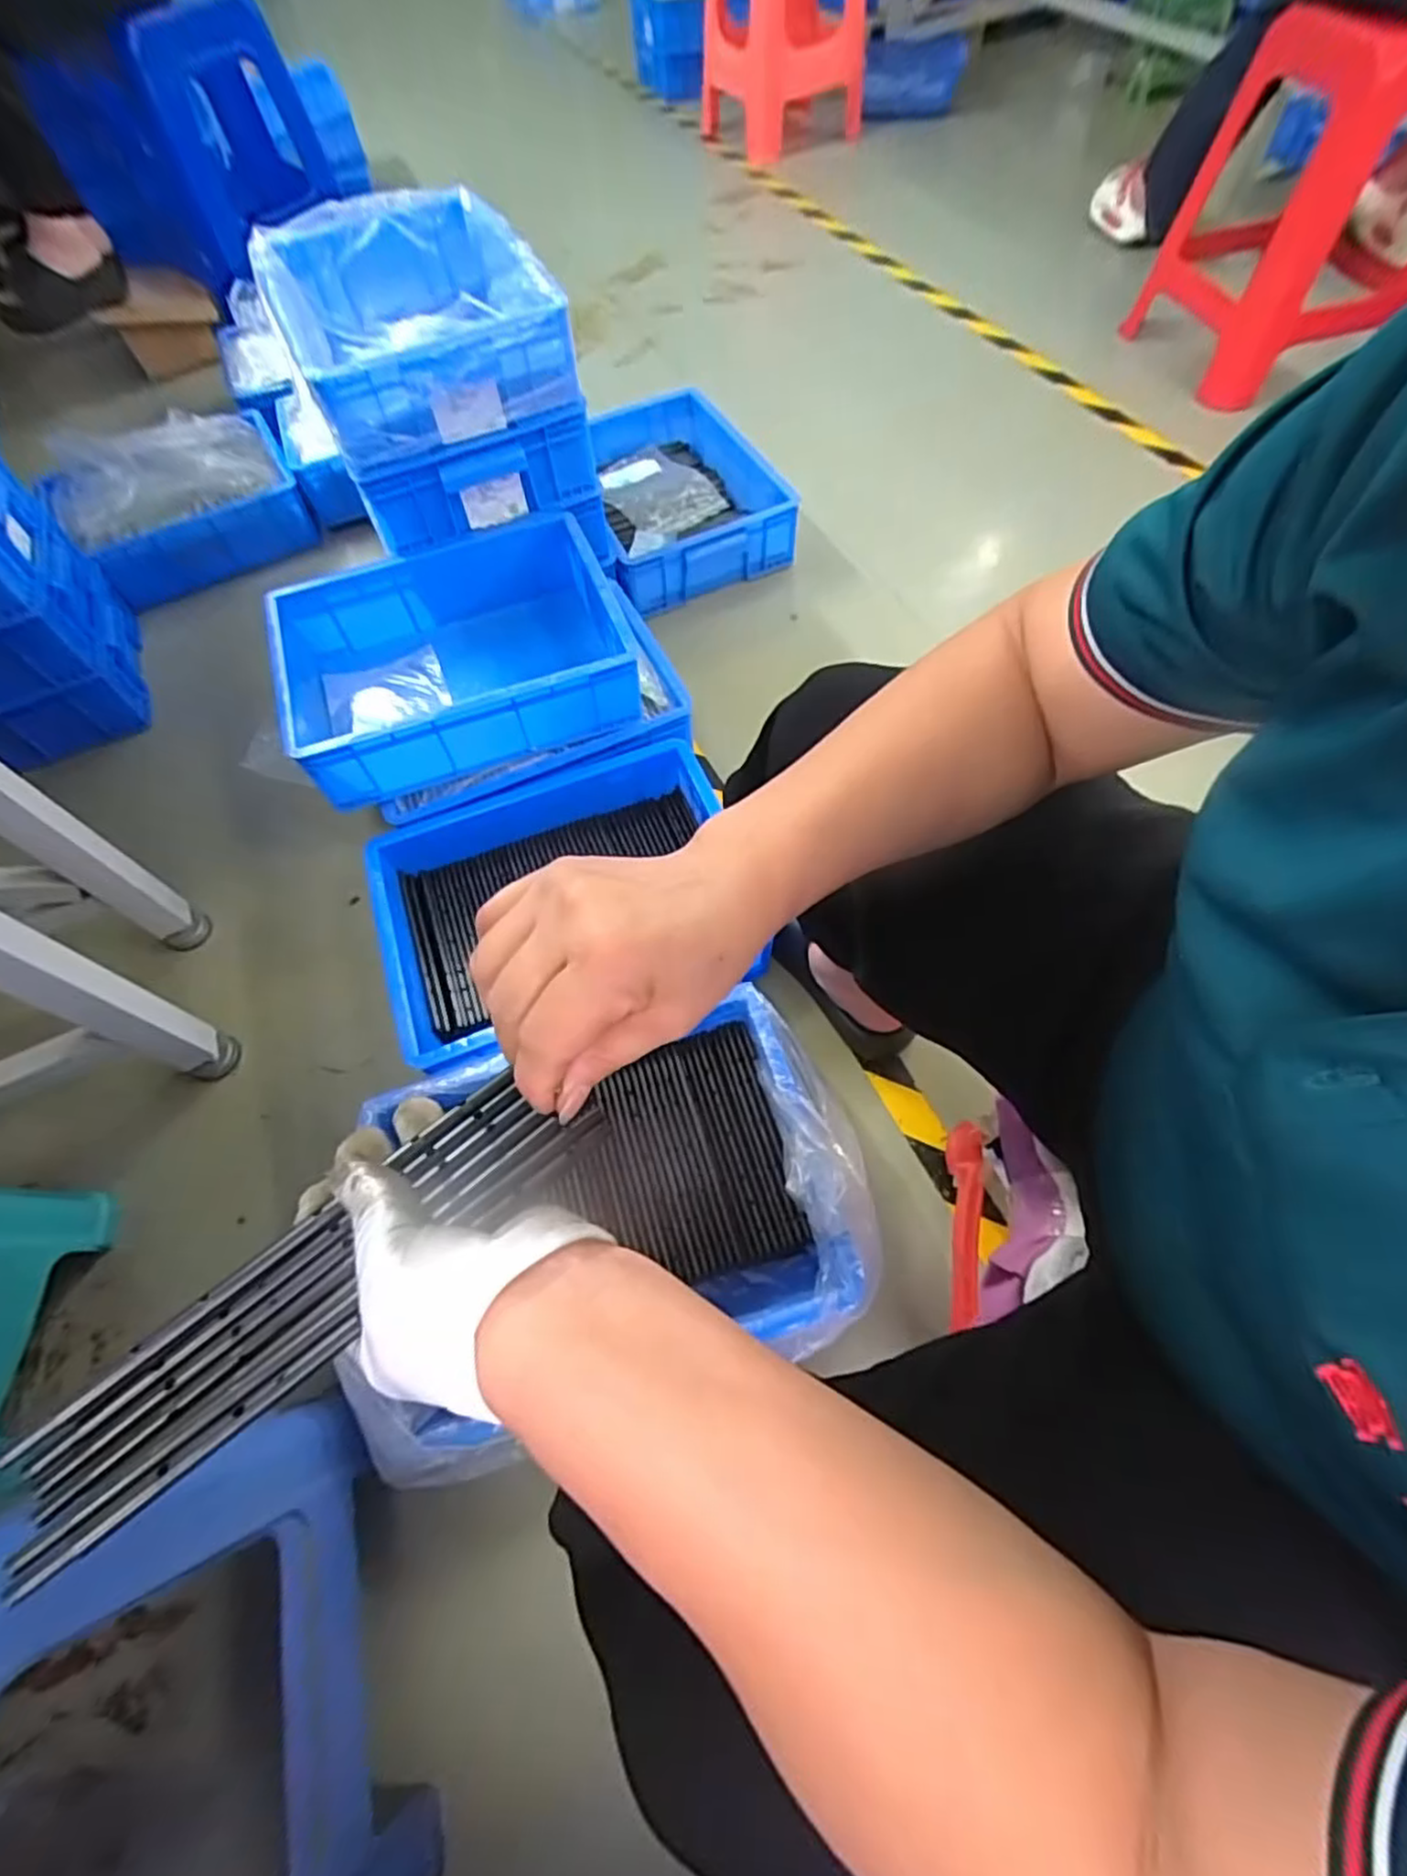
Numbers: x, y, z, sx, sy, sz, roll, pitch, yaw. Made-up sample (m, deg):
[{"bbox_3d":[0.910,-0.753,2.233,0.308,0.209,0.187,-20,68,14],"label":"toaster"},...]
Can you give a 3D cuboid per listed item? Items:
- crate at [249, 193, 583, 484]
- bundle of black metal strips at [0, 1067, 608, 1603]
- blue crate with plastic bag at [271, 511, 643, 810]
[{"bbox_3d":[-0.393,-0.844,0.984,0.316,0.113,0.521,-23,63,-8],"label":"crate"},{"bbox_3d":[-0.140,0.126,0.279,0.212,0.014,0.051,-36,65,-27],"label":"bundle of black metal strips"},{"bbox_3d":[-0.316,-0.358,0.945,0.412,0.137,0.332,-19,63,-6],"label":"blue crate with plastic bag"}]

